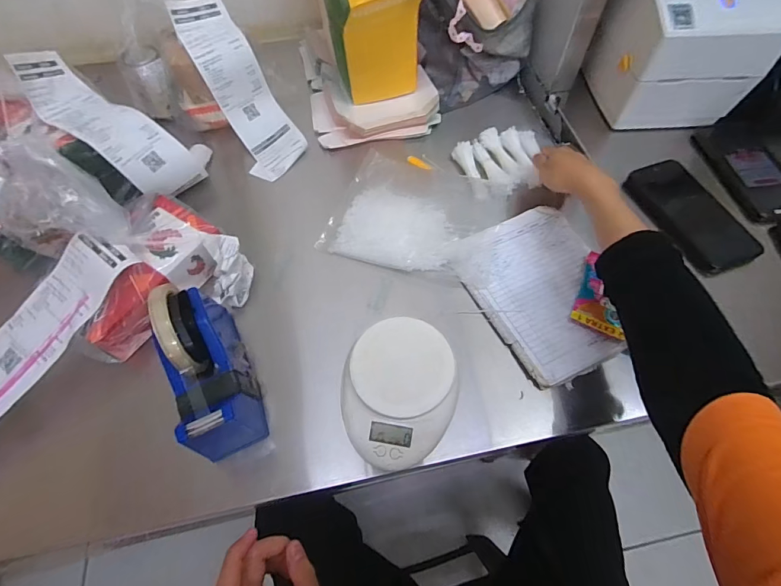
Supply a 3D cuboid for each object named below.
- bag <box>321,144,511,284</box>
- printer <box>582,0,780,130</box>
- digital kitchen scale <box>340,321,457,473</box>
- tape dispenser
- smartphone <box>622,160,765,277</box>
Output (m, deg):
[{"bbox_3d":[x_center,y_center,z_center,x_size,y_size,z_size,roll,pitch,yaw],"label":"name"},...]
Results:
[{"bbox_3d":[0.039,-0.106,0.533,0.218,0.020,0.177,16,62,10],"label":"bag"},{"bbox_3d":[0.391,-0.366,0.556,0.174,0.154,0.198,-3,60,-1],"label":"printer"},{"bbox_3d":[0.009,0.098,0.406,0.113,0.027,0.142,6,61,4],"label":"digital kitchen scale"},{"bbox_3d":[-0.182,0.067,0.390,0.064,0.108,0.171,-24,63,-12],"label":"tape dispenser"},{"bbox_3d":[0.380,-0.103,0.503,0.085,0.011,0.166,-17,61,-9],"label":"smartphone"}]

